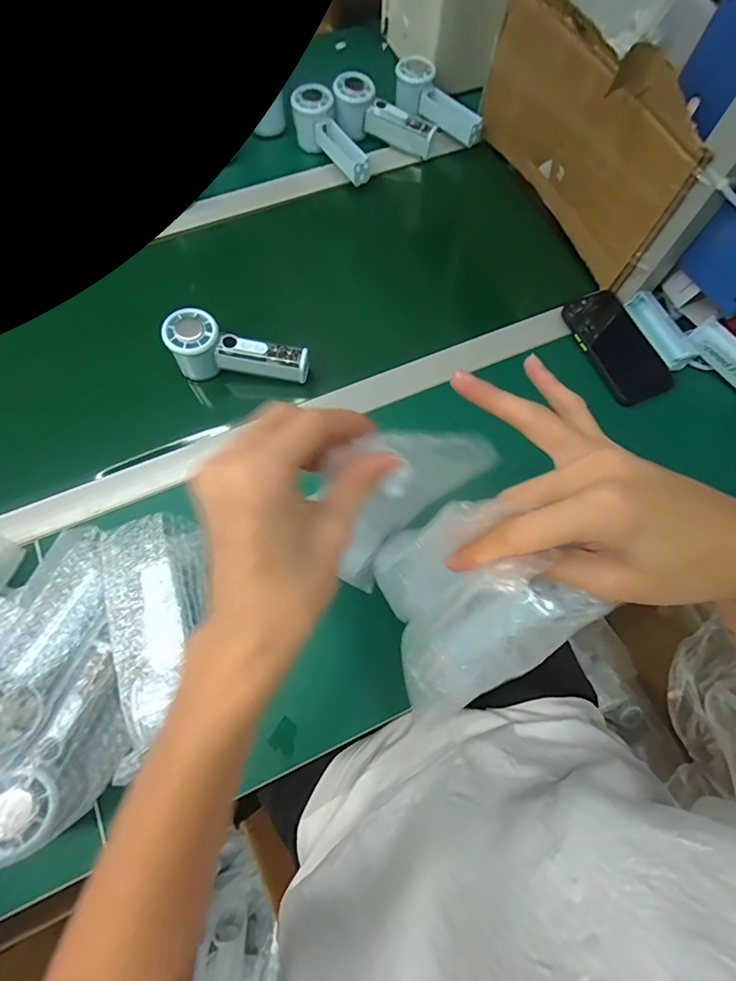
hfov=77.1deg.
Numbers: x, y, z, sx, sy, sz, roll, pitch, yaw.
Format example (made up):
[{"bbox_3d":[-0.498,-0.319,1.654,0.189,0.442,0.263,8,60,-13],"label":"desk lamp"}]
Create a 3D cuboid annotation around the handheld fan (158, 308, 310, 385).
[{"bbox_3d":[-0.145,-0.151,0.517,0.152,0.060,0.053,13,70,3],"label":"handheld fan"}]

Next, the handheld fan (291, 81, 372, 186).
[{"bbox_3d":[-0.053,-0.482,0.638,0.055,0.061,0.149,-25,72,-10],"label":"handheld fan"}]

